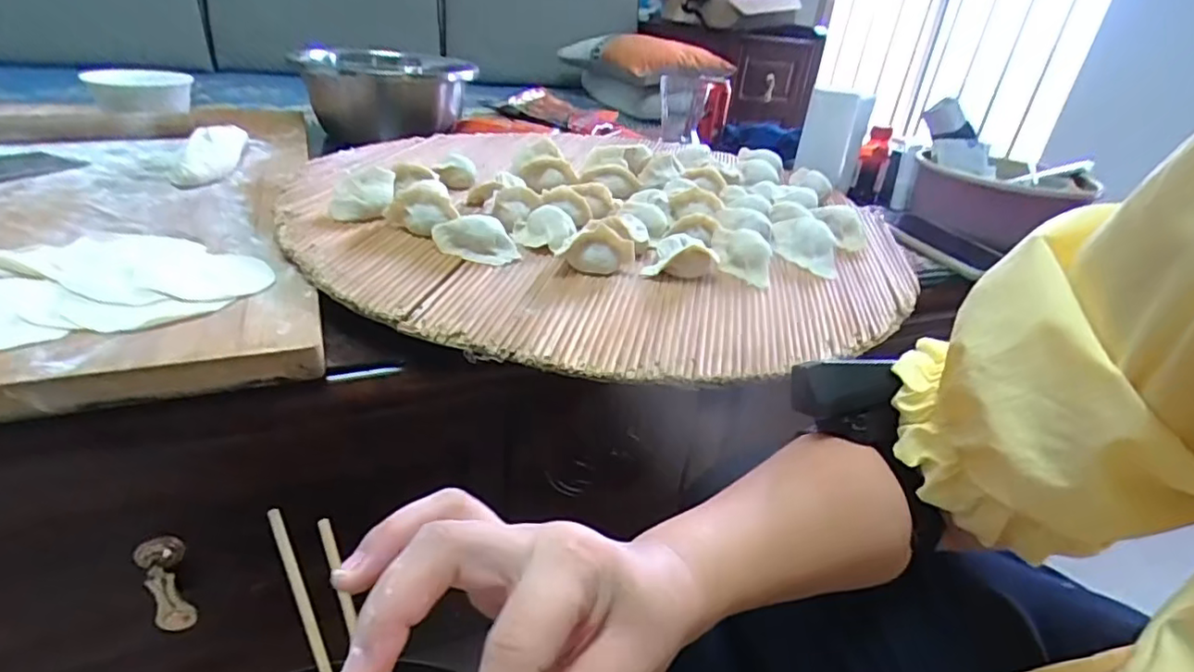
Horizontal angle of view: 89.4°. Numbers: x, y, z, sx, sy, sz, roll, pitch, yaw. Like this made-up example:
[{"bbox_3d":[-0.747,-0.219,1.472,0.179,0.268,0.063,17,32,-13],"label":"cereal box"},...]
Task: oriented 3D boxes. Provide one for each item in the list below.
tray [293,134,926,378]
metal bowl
[{"bbox_3d":[0.014,-0.138,0.628,0.586,0.072,0.555,5,29,-3],"label":"tray"},{"bbox_3d":[-0.319,-0.362,0.934,0.236,0.120,0.246,5,29,-3],"label":"metal bowl"}]

